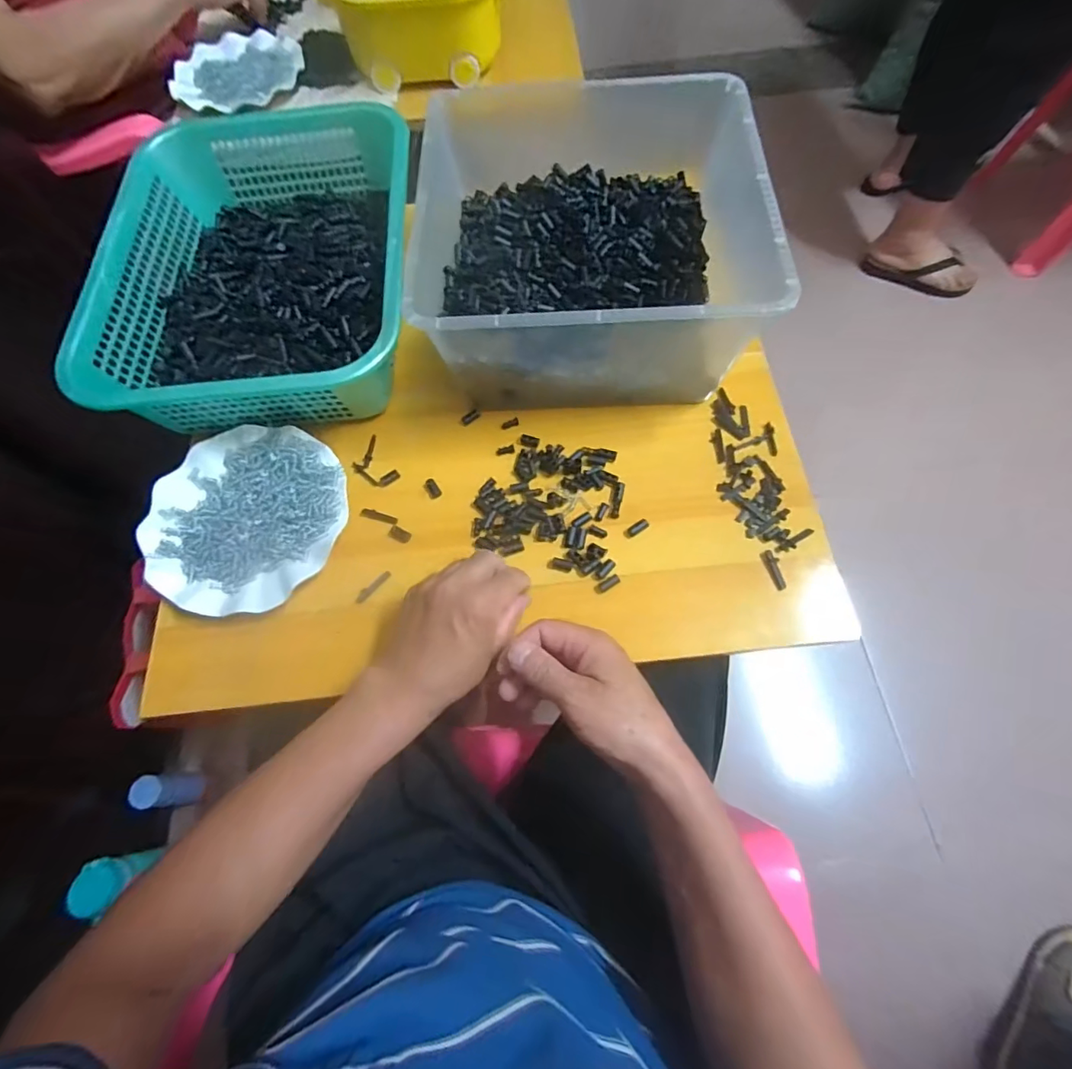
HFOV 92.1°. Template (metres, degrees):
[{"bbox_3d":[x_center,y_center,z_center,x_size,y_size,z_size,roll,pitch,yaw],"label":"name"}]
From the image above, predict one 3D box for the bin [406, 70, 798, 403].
[{"bbox_3d":[0.049,-0.275,0.504,0.294,0.140,0.309,-1,67,2],"label":"bin"}]

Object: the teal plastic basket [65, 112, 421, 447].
[{"bbox_3d":[-0.275,-0.287,0.540,0.294,0.087,0.390,-5,67,1],"label":"teal plastic basket"}]

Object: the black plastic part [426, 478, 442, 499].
[{"bbox_3d":[-0.098,-0.044,0.490,0.011,0.005,0.020,-28,69,-9],"label":"black plastic part"}]

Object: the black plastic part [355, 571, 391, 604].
[{"bbox_3d":[-0.146,0.047,0.462,0.038,0.004,0.009,-42,72,-14],"label":"black plastic part"}]

